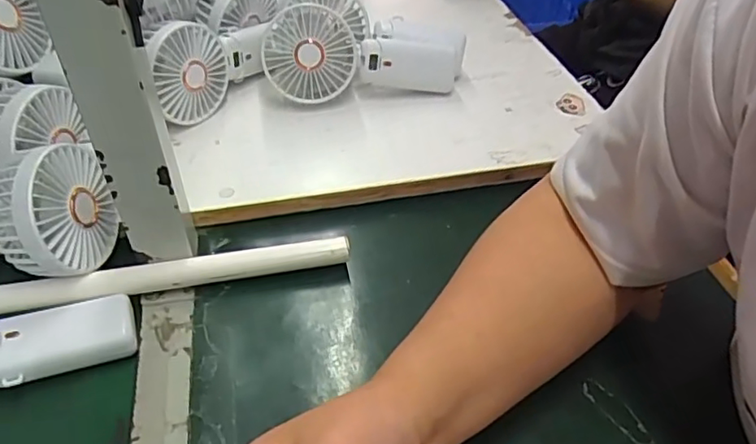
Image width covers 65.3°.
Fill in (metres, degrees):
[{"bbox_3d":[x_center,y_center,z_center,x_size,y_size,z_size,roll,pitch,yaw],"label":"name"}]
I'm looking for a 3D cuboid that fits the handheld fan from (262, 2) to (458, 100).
[{"bbox_3d":[-0.014,-0.159,0.568,0.181,0.080,0.060,-2,44,2],"label":"handheld fan"}]

